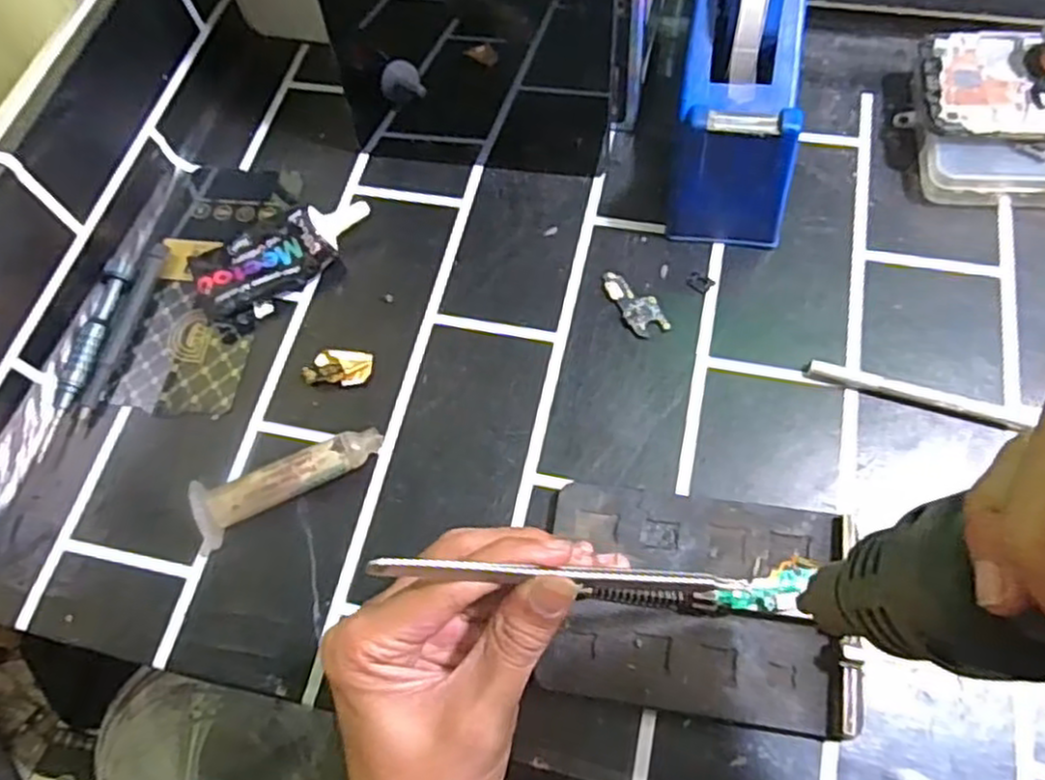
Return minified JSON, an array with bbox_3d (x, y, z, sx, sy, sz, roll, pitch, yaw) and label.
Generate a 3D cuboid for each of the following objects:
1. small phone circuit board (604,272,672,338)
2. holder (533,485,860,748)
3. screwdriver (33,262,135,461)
[{"bbox_3d":[0.057,-0.046,0.377,0.020,0.004,0.043,-26,66,-6],"label":"small phone circuit board"},{"bbox_3d":[0.074,0.087,0.305,0.122,0.014,0.088,6,66,9],"label":"holder"},{"bbox_3d":[-0.227,-0.021,0.381,0.014,0.014,0.115,7,66,9],"label":"screwdriver"}]

